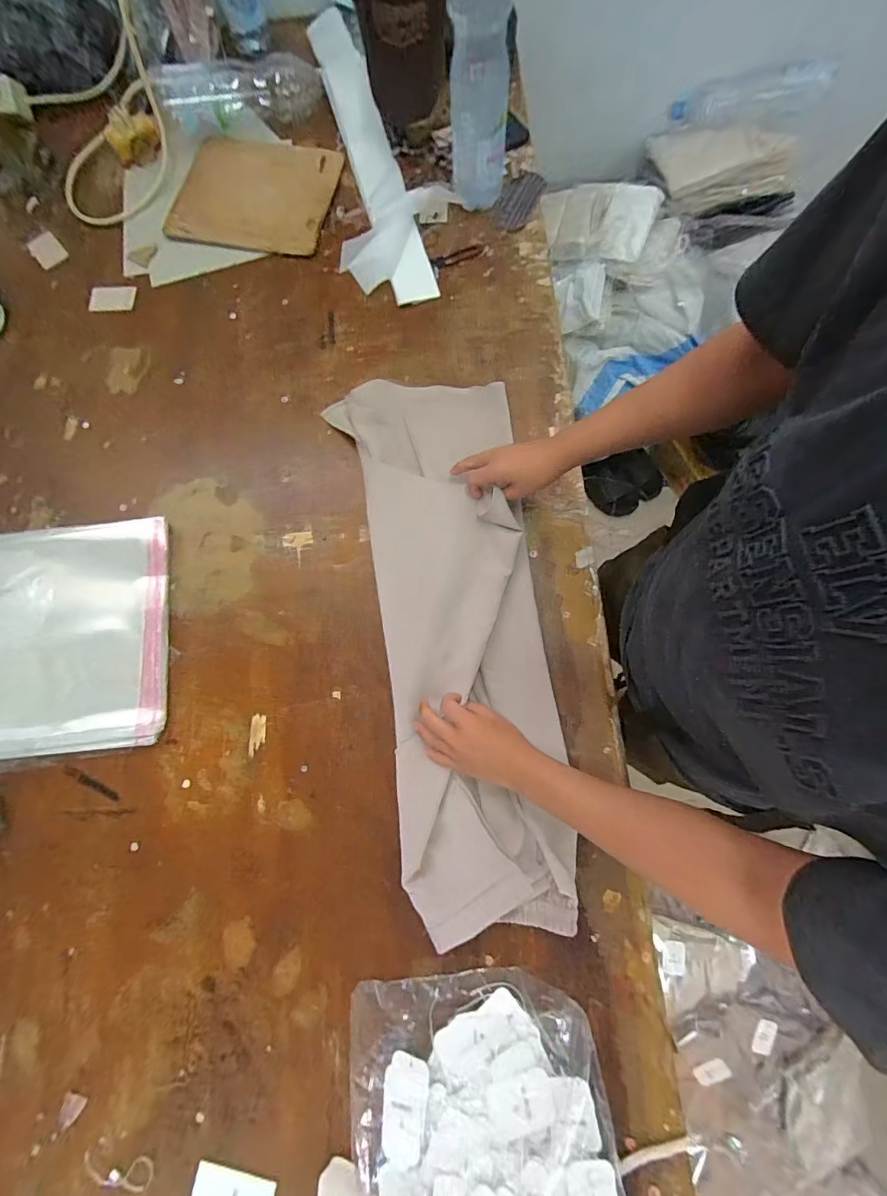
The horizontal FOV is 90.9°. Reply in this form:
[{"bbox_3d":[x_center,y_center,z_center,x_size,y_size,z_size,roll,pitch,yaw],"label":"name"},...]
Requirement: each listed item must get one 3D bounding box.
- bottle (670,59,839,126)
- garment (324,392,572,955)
[{"bbox_3d":[0.752,-1.237,1.085,0.337,0.076,0.071,10,78,19],"label":"bottle"},{"bbox_3d":[0.024,0.024,0.587,0.234,0.050,0.747,-8,77,-1],"label":"garment"}]

